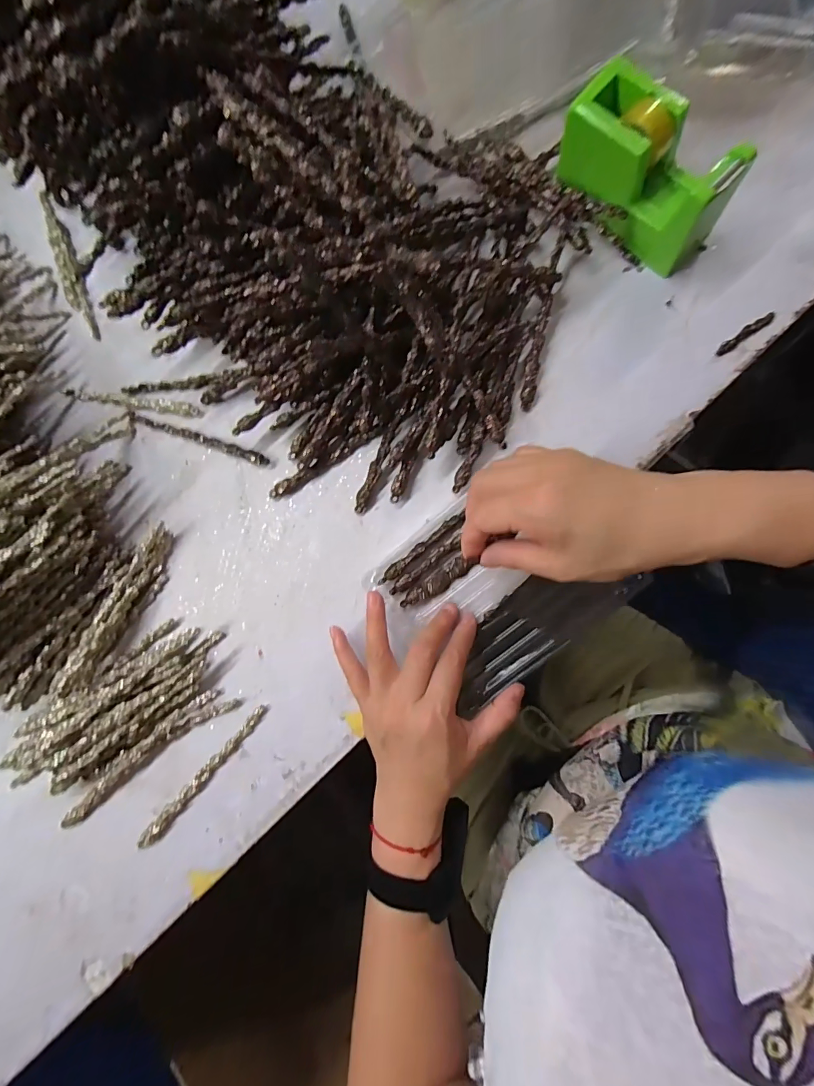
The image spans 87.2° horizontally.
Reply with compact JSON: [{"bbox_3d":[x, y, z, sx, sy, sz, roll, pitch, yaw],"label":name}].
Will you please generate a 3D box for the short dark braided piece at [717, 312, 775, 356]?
[{"bbox_3d":[0.275,-0.170,0.347,0.051,0.008,0.009,-35,83,4],"label":"short dark braided piece"}]

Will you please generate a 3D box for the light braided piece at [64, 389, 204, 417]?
[{"bbox_3d":[-0.269,-0.139,0.419,0.151,0.008,0.014,10,85,9],"label":"light braided piece"}]

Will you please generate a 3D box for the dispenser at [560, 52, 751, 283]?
[{"bbox_3d":[0.186,-0.290,0.334,0.135,0.073,0.063,41,91,10],"label":"dispenser"}]

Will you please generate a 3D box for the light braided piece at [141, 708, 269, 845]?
[{"bbox_3d":[-0.174,0.198,0.363,0.014,0.016,0.155,41,90,10],"label":"light braided piece"}]

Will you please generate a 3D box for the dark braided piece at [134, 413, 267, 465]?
[{"bbox_3d":[-0.196,-0.099,0.402,0.148,0.004,0.010,20,87,9],"label":"dark braided piece"}]

